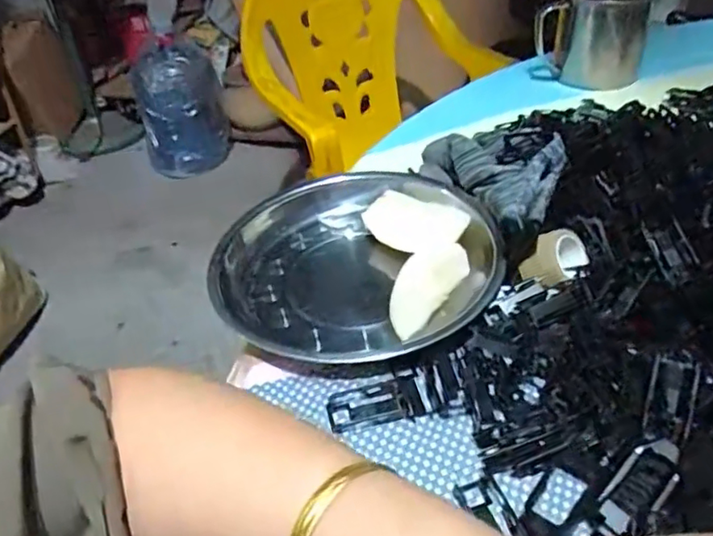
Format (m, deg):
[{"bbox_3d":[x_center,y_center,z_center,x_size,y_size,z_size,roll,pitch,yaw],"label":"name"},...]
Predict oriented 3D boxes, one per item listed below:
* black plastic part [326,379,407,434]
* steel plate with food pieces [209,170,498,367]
[{"bbox_3d":[0.005,0.074,0.320,0.039,0.008,0.023,-9,38,-5],"label":"black plastic part"},{"bbox_3d":[-0.001,-0.001,0.399,0.173,0.042,0.185,-3,38,2],"label":"steel plate with food pieces"}]

